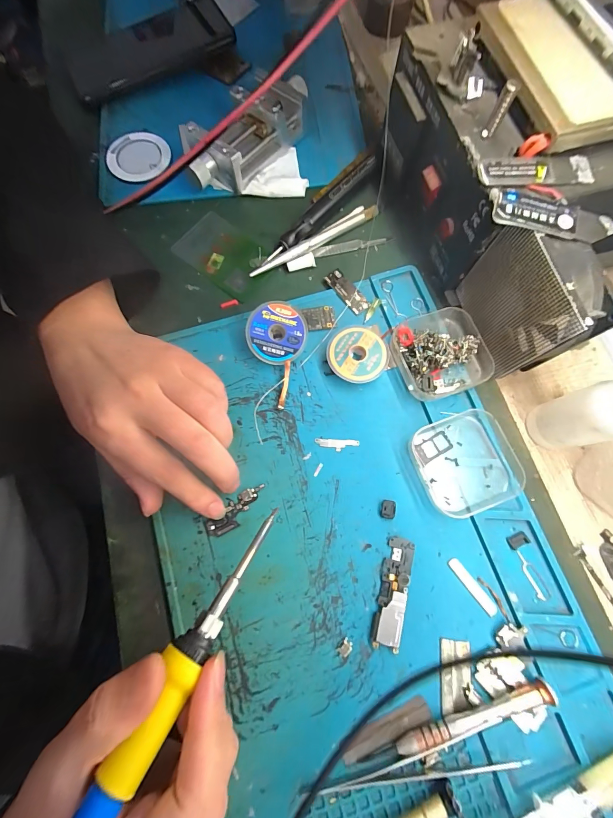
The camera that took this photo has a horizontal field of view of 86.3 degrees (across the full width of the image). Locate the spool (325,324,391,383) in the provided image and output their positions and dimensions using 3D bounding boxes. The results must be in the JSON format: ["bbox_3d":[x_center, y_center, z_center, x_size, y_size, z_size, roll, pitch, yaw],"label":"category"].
[{"bbox_3d":[0.038,-0.040,0.249,0.044,0.015,0.043,0,75,1],"label":"spool"}]

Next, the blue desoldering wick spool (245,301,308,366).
[{"bbox_3d":[-0.023,-0.058,0.250,0.045,0.010,0.045,-1,98,-7],"label":"blue desoldering wick spool"}]

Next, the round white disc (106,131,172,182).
[{"bbox_3d":[-0.156,-0.235,0.306,0.051,0.004,0.056,1,79,-3],"label":"round white disc"}]

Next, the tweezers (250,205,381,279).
[{"bbox_3d":[0.007,-0.144,0.281,0.124,0.009,0.016,-33,77,-8],"label":"tweezers"}]

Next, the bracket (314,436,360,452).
[{"bbox_3d":[0.022,0.026,0.237,0.032,0.004,0.009,5,75,2],"label":"bracket"}]

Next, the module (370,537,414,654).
[{"bbox_3d":[0.056,0.118,0.211,0.018,0.004,0.064,13,75,4],"label":"module"}]

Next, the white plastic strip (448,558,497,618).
[{"bbox_3d":[0.108,0.115,0.212,0.008,0.004,0.039,-37,77,-9],"label":"white plastic strip"}]

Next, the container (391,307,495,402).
[{"bbox_3d":[0.100,-0.043,0.245,0.064,0.024,0.064,-15,75,-4],"label":"container"}]

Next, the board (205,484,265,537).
[{"bbox_3d":[-0.048,0.069,0.225,0.046,0.004,0.017,-43,78,-11],"label":"board"}]

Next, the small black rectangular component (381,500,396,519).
[{"bbox_3d":[0.057,0.069,0.225,0.010,0.004,0.012,7,75,3],"label":"small black rectangular component"}]

